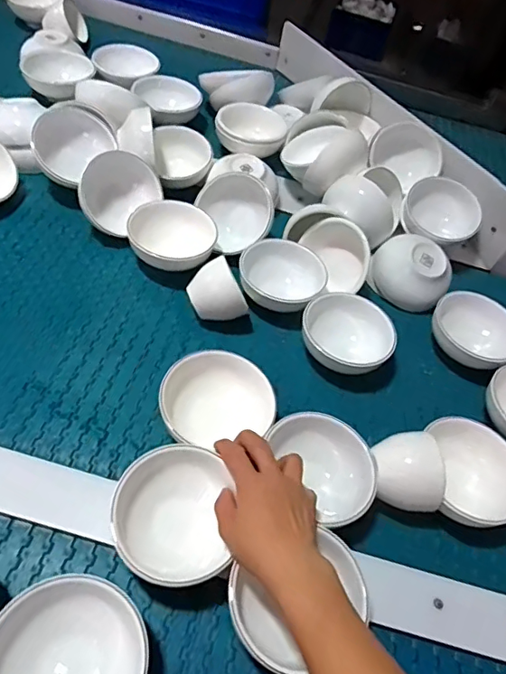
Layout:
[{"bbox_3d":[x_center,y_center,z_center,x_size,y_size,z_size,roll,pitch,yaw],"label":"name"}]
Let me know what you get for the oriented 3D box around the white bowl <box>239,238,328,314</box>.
[{"bbox_3d":[0.040,-0.080,0.681,0.108,0.050,0.108,3,46,-3],"label":"white bowl"}]

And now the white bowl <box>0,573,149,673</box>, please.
[{"bbox_3d":[-0.132,0.234,0.368,0.108,0.047,0.100,3,46,-3],"label":"white bowl"}]

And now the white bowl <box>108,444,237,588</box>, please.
[{"bbox_3d":[-0.072,0.157,0.440,0.097,0.059,0.106,3,46,-3],"label":"white bowl"}]

